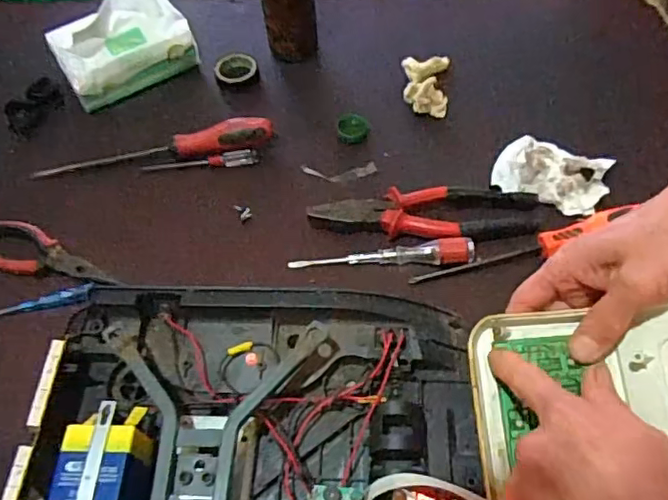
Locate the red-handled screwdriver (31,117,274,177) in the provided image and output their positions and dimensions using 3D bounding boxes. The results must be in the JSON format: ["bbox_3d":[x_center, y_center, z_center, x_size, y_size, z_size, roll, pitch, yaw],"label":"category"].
[{"bbox_3d":[-0.187,-0.106,0.606,0.249,0.032,0.025,-6,57,-1],"label":"red-handled screwdriver"}]

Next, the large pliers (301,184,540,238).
[{"bbox_3d":[0.087,-0.035,0.549,0.209,0.018,0.052,-3,57,1],"label":"large pliers"}]

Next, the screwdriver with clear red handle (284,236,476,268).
[{"bbox_3d":[0.043,0.001,0.531,0.164,0.019,0.018,0,57,3],"label":"screwdriver with clear red handle"}]

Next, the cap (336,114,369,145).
[{"bbox_3d":[0.020,-0.129,0.628,0.034,0.015,0.031,-1,57,2],"label":"cap"}]

